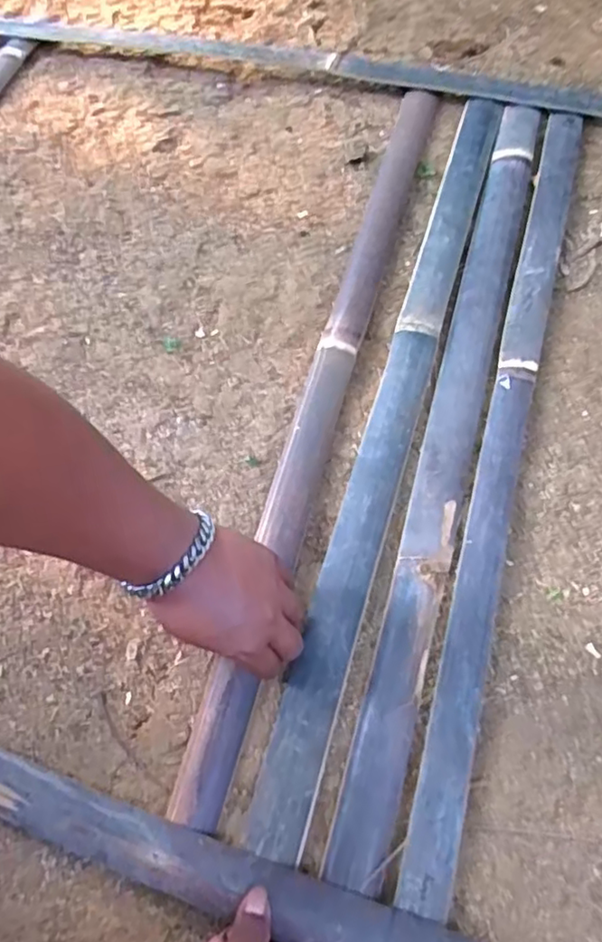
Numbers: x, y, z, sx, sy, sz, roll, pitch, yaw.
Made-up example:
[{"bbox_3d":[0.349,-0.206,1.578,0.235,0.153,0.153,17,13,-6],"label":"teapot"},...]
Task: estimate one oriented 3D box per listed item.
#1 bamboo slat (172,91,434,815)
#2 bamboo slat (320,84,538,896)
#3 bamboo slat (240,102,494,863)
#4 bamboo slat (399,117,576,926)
[{"bbox_3d":[0.030,-0.102,0.599,0.045,0.027,0.808,14,67,9],"label":"bamboo slat"},{"bbox_3d":[0.147,-0.062,0.579,0.047,0.015,0.788,14,67,9],"label":"bamboo slat"},{"bbox_3d":[0.089,-0.078,0.587,0.057,0.017,0.790,15,68,10],"label":"bamboo slat"},{"bbox_3d":[0.193,-0.053,0.574,0.042,0.021,0.799,14,67,9],"label":"bamboo slat"}]

